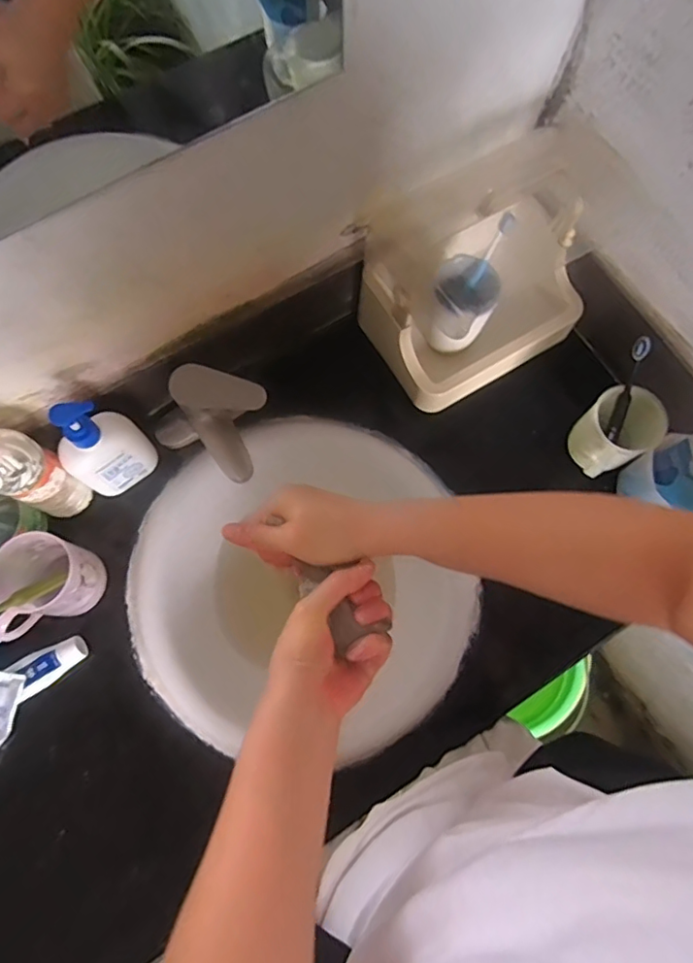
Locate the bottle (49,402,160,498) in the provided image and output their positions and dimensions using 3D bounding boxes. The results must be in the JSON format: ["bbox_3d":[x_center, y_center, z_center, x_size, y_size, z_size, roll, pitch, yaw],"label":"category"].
[{"bbox_3d":[-0.273,-0.038,0.622,0.087,0.170,0.044,-41,79,-12],"label":"bottle"}]

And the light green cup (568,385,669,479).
[{"bbox_3d":[0.323,-0.061,0.679,0.080,0.086,0.080,0,74,-1],"label":"light green cup"}]

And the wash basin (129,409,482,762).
[{"bbox_3d":[-0.048,0.110,0.674,0.401,0.126,0.388,6,74,0],"label":"wash basin"}]

